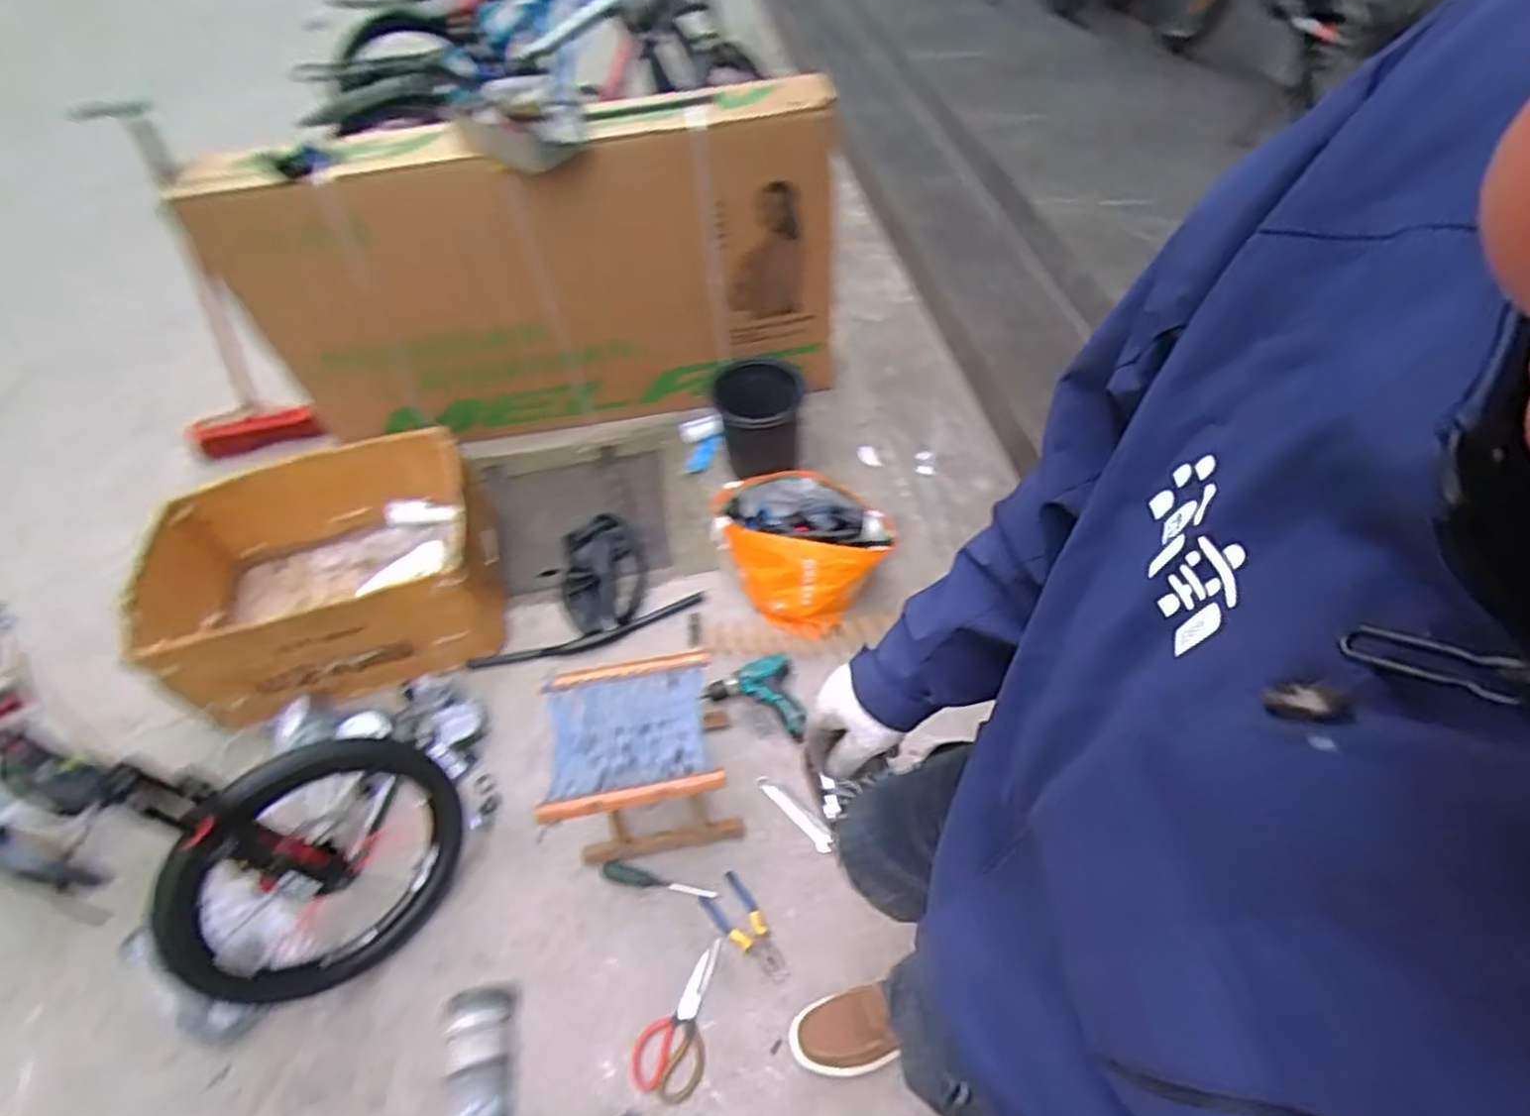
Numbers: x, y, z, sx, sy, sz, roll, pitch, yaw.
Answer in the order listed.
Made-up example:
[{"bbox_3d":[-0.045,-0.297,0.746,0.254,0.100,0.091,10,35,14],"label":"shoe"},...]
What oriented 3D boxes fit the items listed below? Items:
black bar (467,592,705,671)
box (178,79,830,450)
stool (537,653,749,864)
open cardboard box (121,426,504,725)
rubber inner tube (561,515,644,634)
[{"bbox_3d":[-0.395,0.181,1.671,0.529,0.041,0.065,-16,54,-9],"label":"black bar"},{"bbox_3d":[-0.535,-0.646,1.779,1.364,0.750,0.196,-3,52,0],"label":"box"},{"bbox_3d":[-0.224,0.370,1.349,0.287,0.263,0.257,-10,53,-5],"label":"stool"},{"bbox_3d":[-0.949,0.031,1.603,0.653,0.270,0.447,-18,54,-10],"label":"open cardboard box"},{"bbox_3d":[-0.396,0.025,1.762,0.196,0.086,0.319,-14,54,-8],"label":"rubber inner tube"}]

